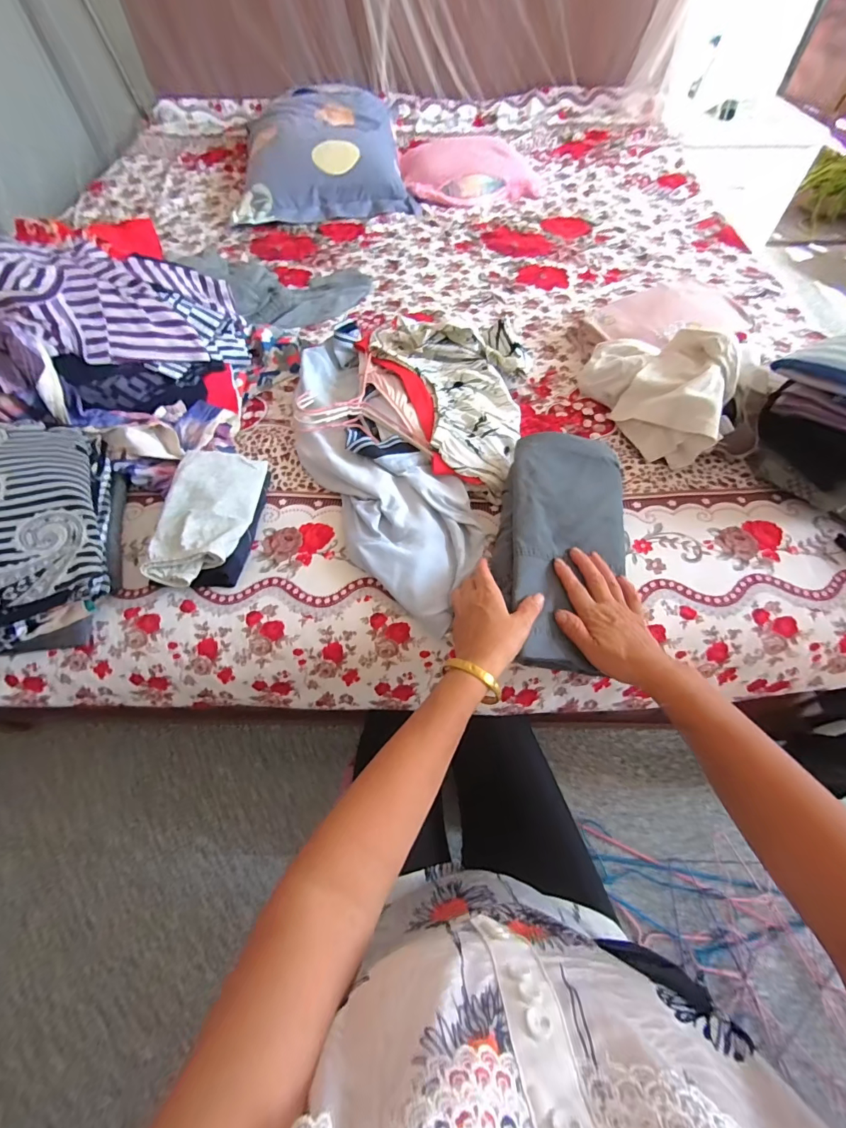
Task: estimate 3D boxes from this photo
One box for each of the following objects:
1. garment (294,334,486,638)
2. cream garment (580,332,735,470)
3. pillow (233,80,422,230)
[{"bbox_3d":[-0.069,-0.146,0.592,0.163,0.035,0.516,-22,61,-11],"label":"garment"},{"bbox_3d":[0.365,-0.275,0.652,0.148,0.109,0.262,-28,63,-15],"label":"cream garment"},{"bbox_3d":[-0.261,-1.105,1.123,0.412,0.124,0.527,-6,59,-2],"label":"pillow"}]

